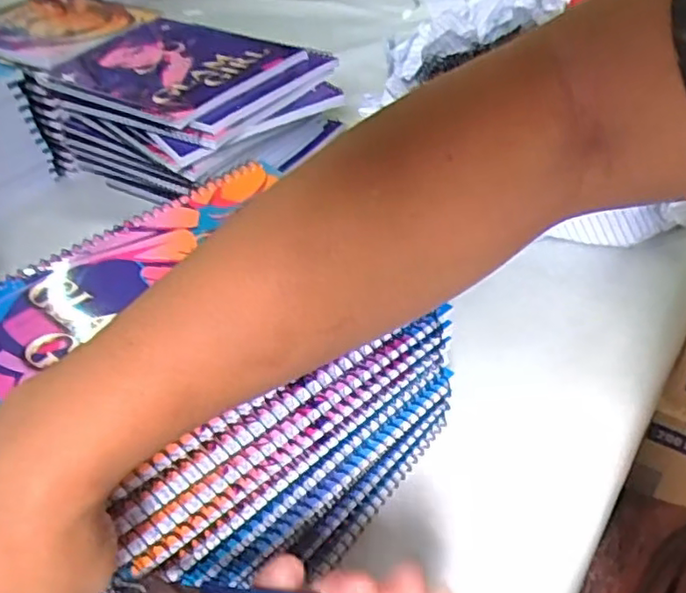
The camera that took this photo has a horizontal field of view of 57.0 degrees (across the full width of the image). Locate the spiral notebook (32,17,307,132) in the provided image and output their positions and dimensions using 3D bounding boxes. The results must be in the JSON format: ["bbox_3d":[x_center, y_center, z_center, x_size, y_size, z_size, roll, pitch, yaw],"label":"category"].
[{"bbox_3d":[-0.154,-0.203,0.554,0.211,0.018,0.146,24,49,30],"label":"spiral notebook"}]

